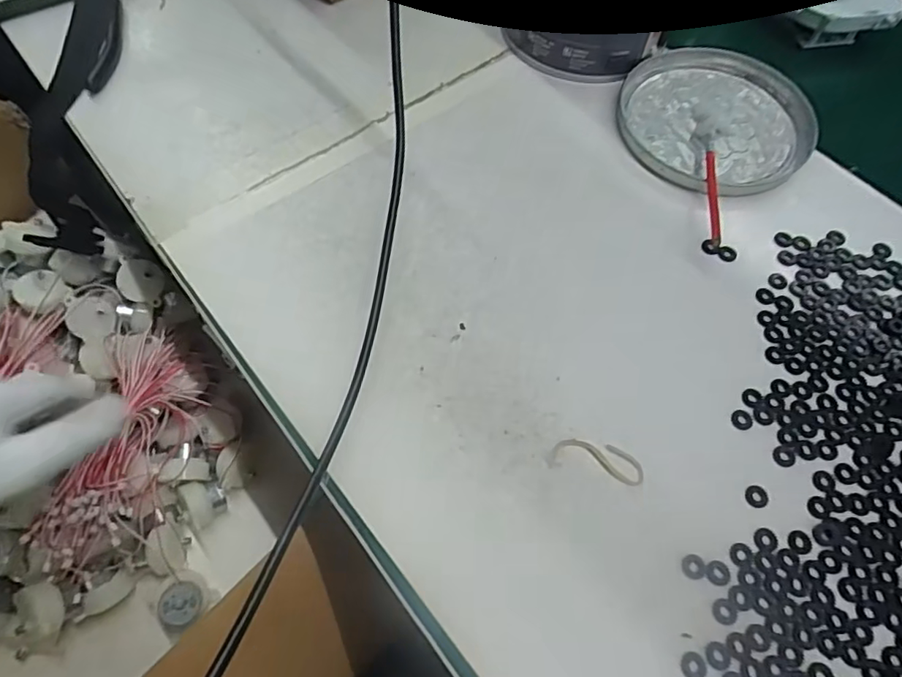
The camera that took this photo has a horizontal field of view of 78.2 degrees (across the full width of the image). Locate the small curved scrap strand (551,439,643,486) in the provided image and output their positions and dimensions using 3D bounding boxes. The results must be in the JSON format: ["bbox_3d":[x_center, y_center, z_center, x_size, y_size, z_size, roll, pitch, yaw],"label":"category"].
[{"bbox_3d":[0.073,0.061,0.278,0.044,0.004,0.017,13,63,4],"label":"small curved scrap strand"}]

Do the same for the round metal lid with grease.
[{"bbox_3d":[0.183,-0.155,0.384,0.127,0.011,0.139,1,62,-2],"label":"round metal lid with grease"}]

